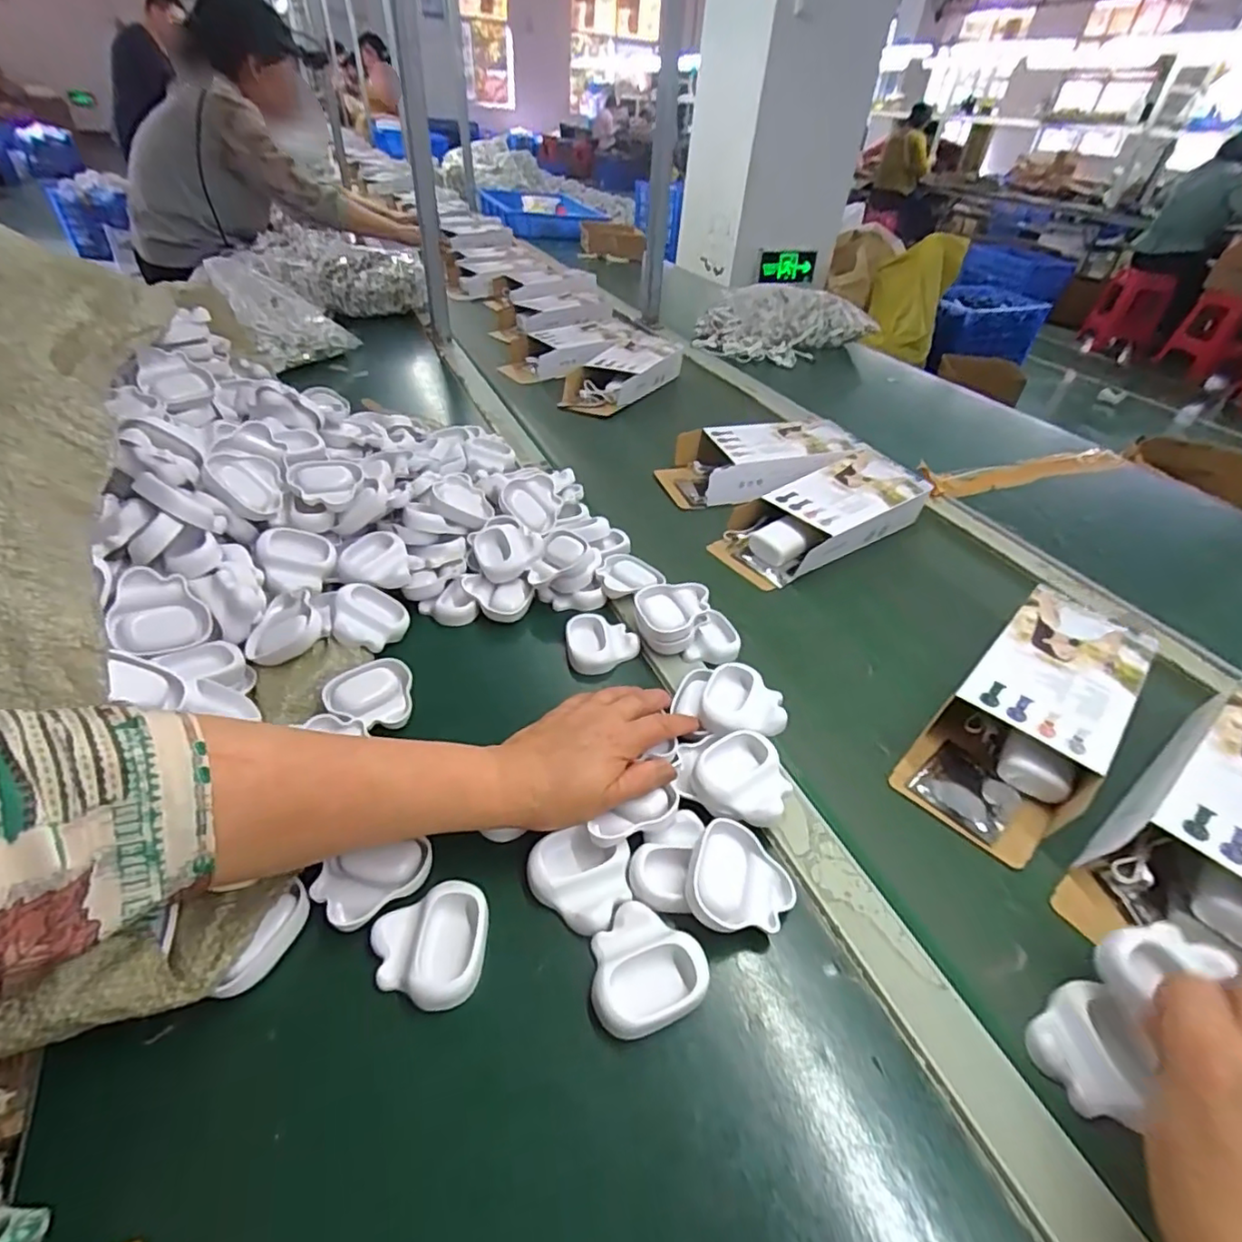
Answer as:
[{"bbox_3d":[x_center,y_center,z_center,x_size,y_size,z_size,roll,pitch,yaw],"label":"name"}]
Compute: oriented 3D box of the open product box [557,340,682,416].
[{"bbox_3d":[0.001,-0.412,0.997,0.114,0.060,0.207,30,43,24],"label":"open product box"}]

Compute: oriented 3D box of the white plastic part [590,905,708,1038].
[{"bbox_3d":[0.013,0.188,0.331,0.061,0.013,0.061,6,39,-5],"label":"white plastic part"}]

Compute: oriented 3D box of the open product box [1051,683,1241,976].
[{"bbox_3d":[0.385,0.133,0.382,0.223,0.056,0.107,-25,50,-35],"label":"open product box"}]

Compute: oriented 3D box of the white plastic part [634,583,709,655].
[{"bbox_3d":[0.044,-0.003,0.533,0.060,0.036,0.065,1,44,-2],"label":"white plastic part"}]

